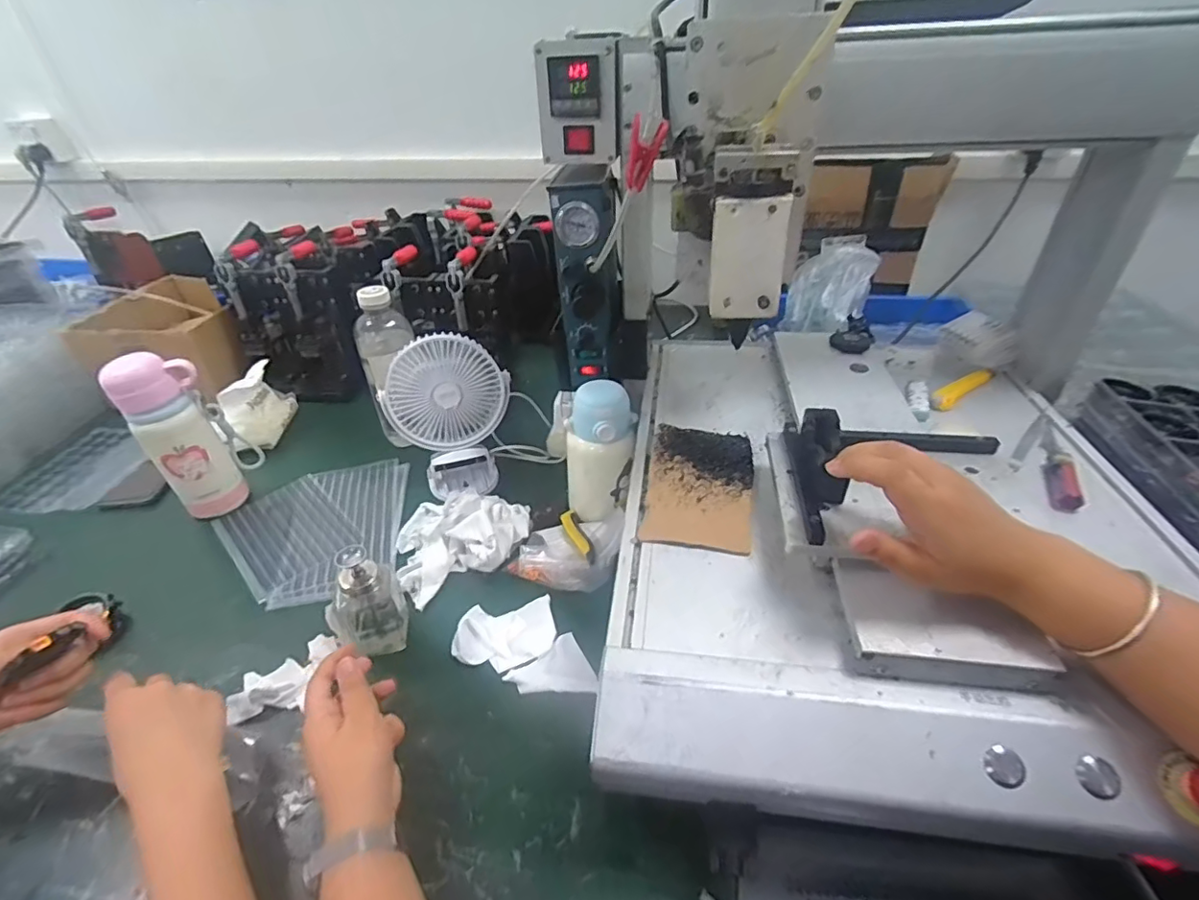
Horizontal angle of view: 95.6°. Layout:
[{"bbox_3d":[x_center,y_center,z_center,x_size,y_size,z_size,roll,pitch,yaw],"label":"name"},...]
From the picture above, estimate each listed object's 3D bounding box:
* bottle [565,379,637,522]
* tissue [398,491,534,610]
[{"bbox_3d":[0.000,0.005,0.645,0.082,0.151,0.077,2,37,6],"label":"bottle"},{"bbox_3d":[-0.169,0.087,0.653,0.164,0.055,0.150,-20,40,-22],"label":"tissue"}]

